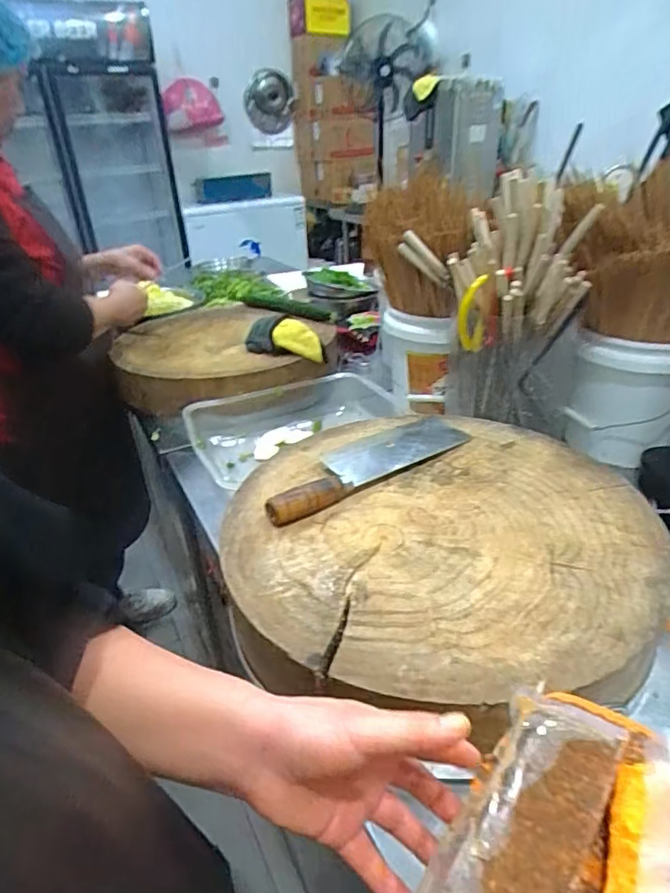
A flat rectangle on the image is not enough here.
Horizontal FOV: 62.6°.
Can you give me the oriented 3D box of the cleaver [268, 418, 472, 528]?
[{"bbox_3d":[0.038,0.014,0.690,0.303,0.031,0.080,-24,36,-30],"label":"cleaver"}]

